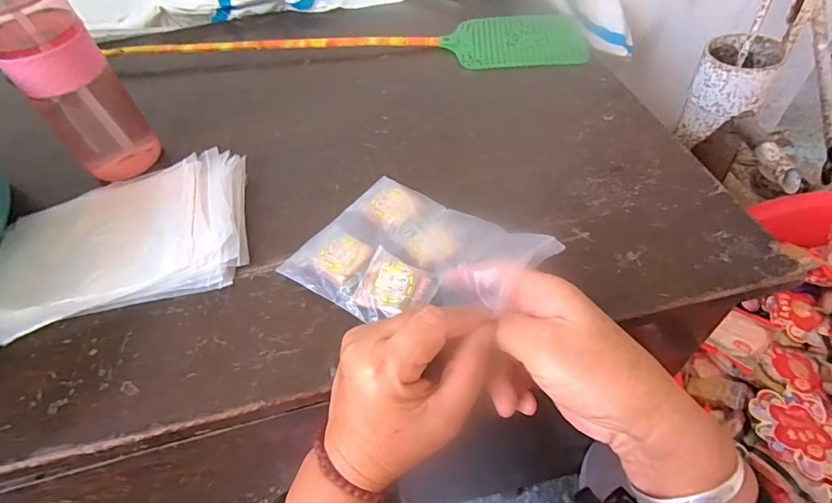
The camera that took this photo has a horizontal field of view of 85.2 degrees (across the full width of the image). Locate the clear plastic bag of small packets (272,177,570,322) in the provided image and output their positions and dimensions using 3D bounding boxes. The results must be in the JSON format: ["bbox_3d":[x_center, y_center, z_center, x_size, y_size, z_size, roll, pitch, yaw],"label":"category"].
[{"bbox_3d":[-0.002,-0.003,0.342,0.176,0.052,0.121,28,58,24],"label":"clear plastic bag of small packets"}]

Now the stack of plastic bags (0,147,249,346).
[{"bbox_3d":[-0.269,-0.014,0.411,0.228,0.023,0.162,-15,51,-8],"label":"stack of plastic bags"}]

